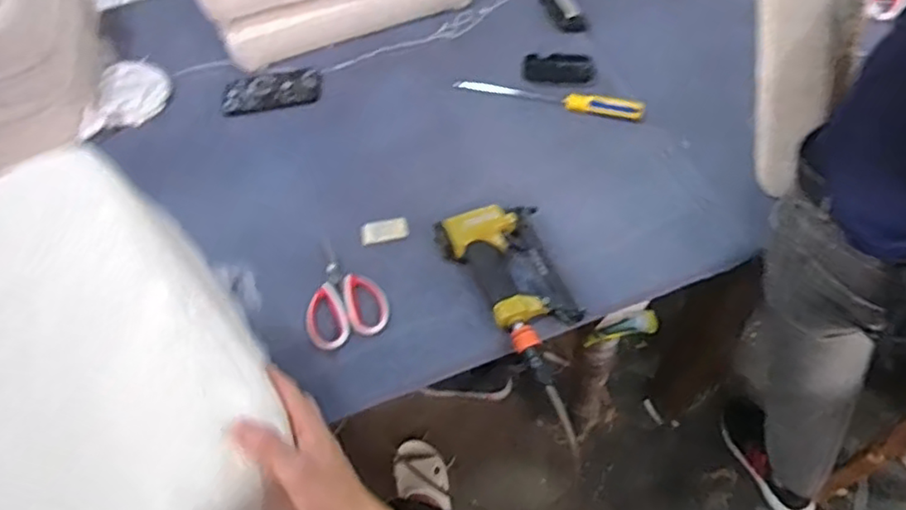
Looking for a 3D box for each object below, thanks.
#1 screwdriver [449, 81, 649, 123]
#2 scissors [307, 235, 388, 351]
[{"bbox_3d":[0.151,-0.246,1.022,0.291,0.025,0.028,11,58,12],"label":"screwdriver"},{"bbox_3d":[-0.150,0.045,0.848,0.101,0.016,0.159,-21,57,-8],"label":"scissors"}]

